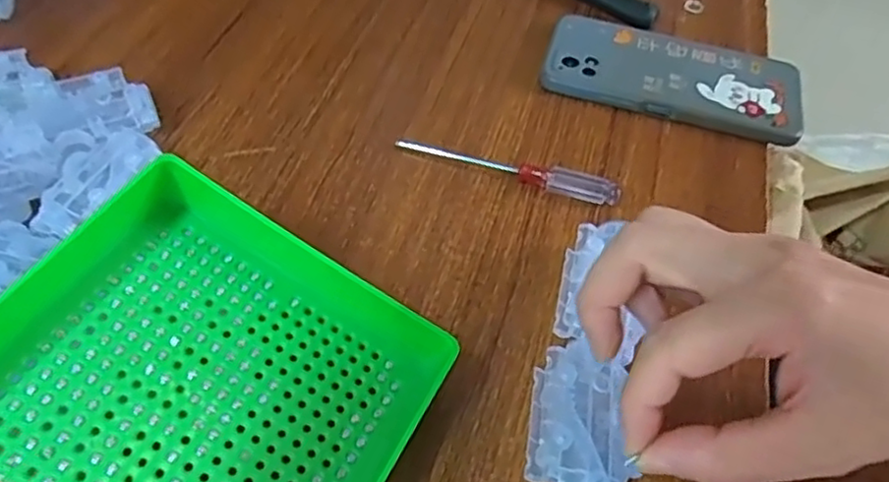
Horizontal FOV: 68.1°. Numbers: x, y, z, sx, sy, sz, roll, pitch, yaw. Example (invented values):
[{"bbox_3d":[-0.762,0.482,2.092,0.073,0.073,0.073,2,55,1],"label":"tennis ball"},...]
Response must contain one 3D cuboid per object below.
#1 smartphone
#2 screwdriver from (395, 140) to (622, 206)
[{"bbox_3d":[0.151,-0.111,0.436,0.162,0.015,0.077,16,53,6],"label":"smartphone"},{"bbox_3d":[0.036,-0.042,0.374,0.127,0.014,0.012,17,53,7],"label":"screwdriver"}]

